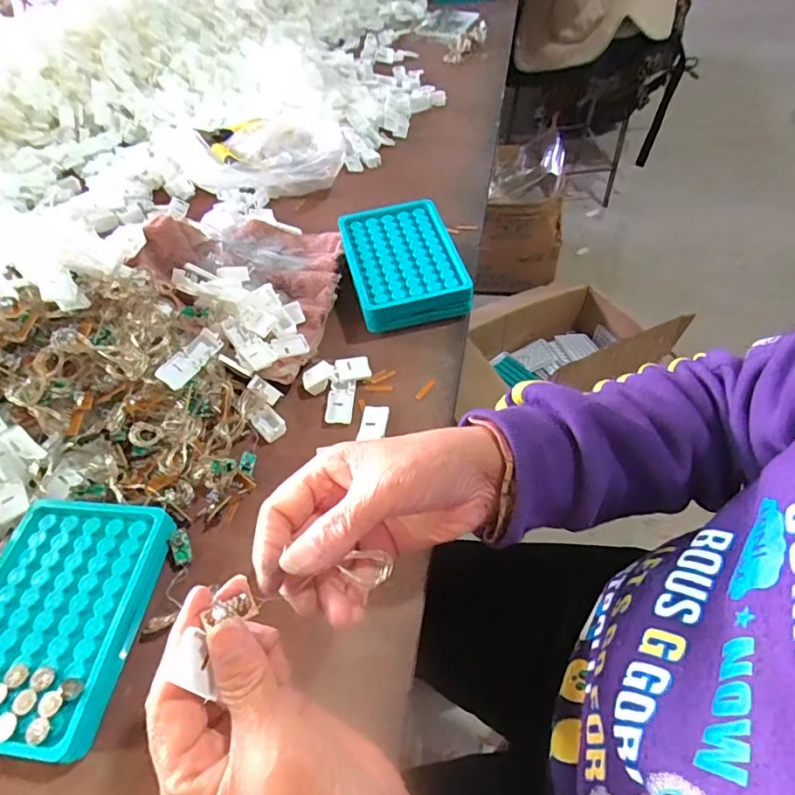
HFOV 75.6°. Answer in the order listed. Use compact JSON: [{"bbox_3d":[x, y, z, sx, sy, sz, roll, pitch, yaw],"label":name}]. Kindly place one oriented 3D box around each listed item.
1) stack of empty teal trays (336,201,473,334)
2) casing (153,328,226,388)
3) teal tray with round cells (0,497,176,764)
[{"bbox_3d":[0.004,-0.124,0.480,0.094,0.044,0.132,-12,52,-7],"label":"stack of empty teal trays"},{"bbox_3d":[-0.152,-0.029,0.379,0.020,0.010,0.056,41,45,-16],"label":"casing"},{"bbox_3d":[-0.201,0.128,0.301,0.102,0.027,0.131,5,52,6],"label":"teal tray with round cells"}]

